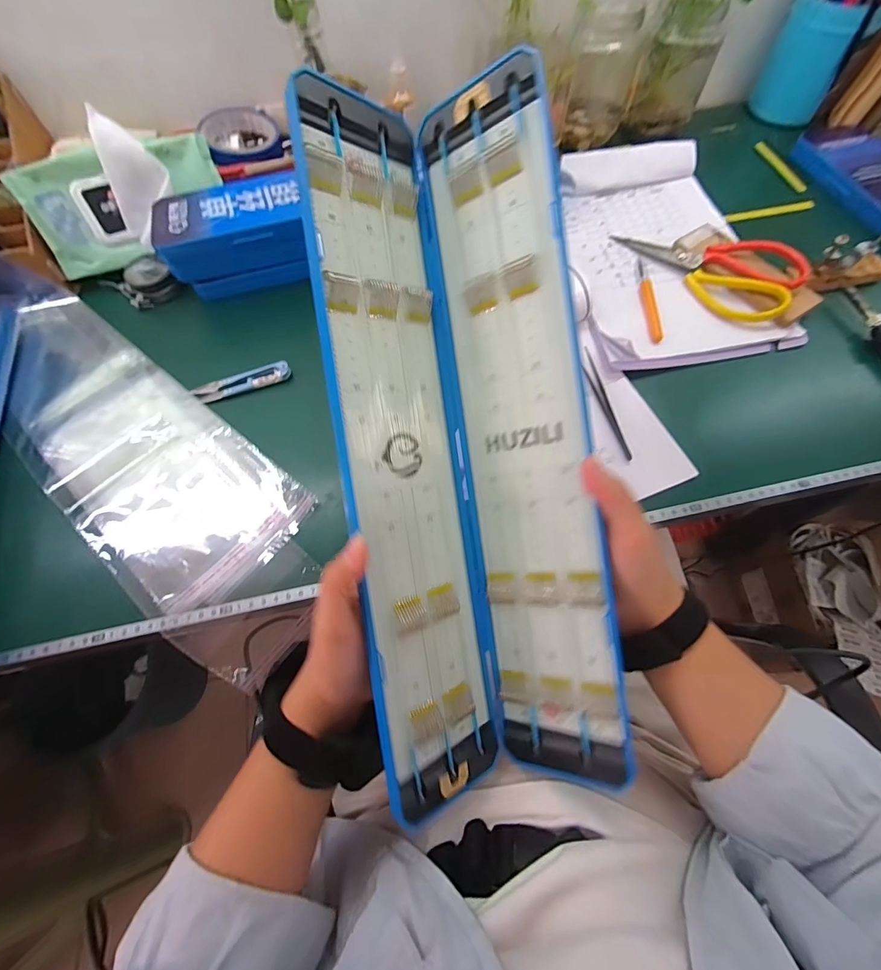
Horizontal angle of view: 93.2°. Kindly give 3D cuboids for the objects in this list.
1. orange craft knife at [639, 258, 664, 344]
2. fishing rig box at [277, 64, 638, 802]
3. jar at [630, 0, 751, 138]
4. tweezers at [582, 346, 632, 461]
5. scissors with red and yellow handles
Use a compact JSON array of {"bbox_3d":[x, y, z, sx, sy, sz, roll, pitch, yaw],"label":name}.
[{"bbox_3d":[0.228,-0.207,0.455,0.011,0.010,0.131,4,65,5],"label":"orange craft knife"},{"bbox_3d":[0.017,-0.017,0.270,0.171,0.054,0.436,-8,92,-1],"label":"fishing rig box"},{"bbox_3d":[0.316,-0.571,0.536,0.108,0.162,0.090,10,66,7],"label":"jar"},{"bbox_3d":[0.156,-0.081,0.400,0.014,0.004,0.126,-10,65,-2],"label":"tweezers"},{"bbox_3d":[0.295,-0.254,0.461,0.193,0.029,0.087,38,72,18],"label":"scissors with red and yellow handles"}]

